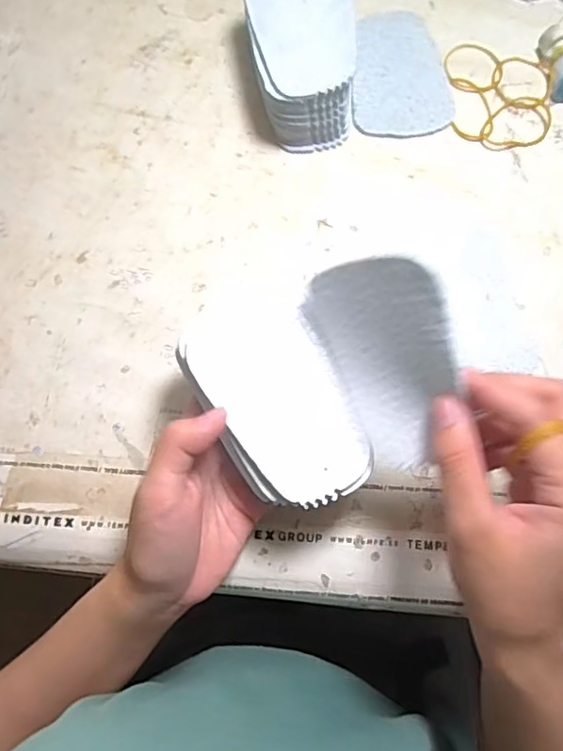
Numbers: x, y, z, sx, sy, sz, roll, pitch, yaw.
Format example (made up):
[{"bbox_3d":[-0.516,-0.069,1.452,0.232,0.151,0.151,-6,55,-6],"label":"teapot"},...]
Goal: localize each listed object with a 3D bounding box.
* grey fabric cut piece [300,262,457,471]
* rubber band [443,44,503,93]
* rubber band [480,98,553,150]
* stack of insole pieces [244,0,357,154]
[{"bbox_3d":[0.050,-0.007,0.245,0.011,0.068,0.094,-34,96,-39],"label":"grey fabric cut piece"},{"bbox_3d":[0.135,-0.218,0.388,0.042,0.004,0.043,0,76,0],"label":"rubber band"},{"bbox_3d":[0.160,-0.174,0.380,0.048,0.004,0.037,-7,81,0],"label":"rubber band"},{"bbox_3d":[0.013,-0.209,0.365,0.065,0.047,0.106,-2,76,-1],"label":"stack of insole pieces"}]

